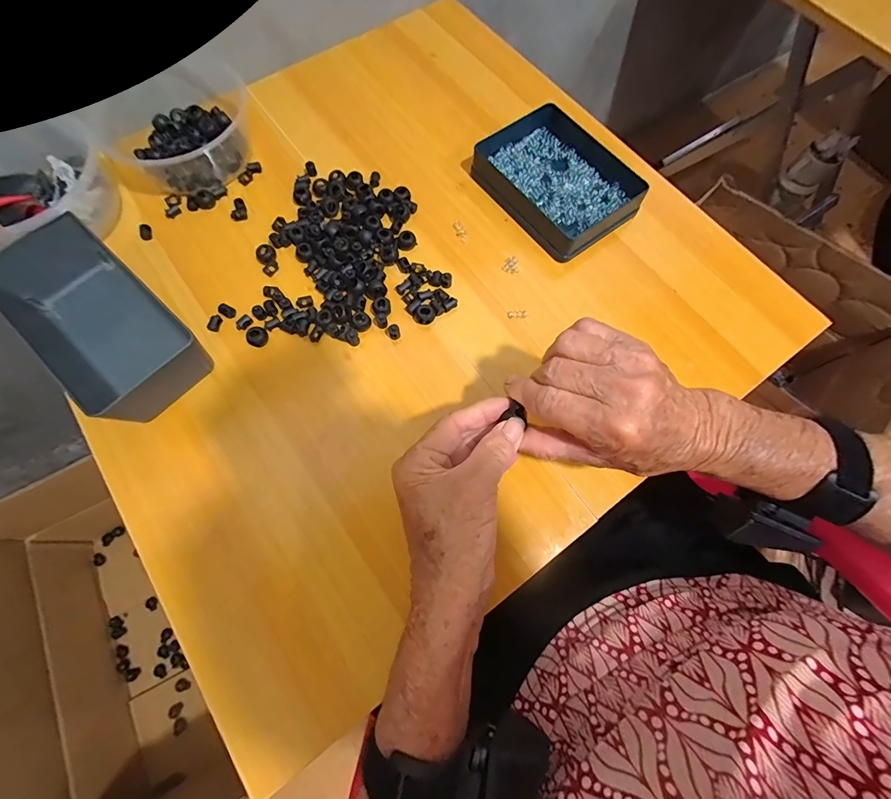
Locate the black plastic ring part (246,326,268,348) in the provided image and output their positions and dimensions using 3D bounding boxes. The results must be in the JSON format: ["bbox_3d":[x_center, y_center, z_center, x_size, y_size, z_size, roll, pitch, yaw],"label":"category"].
[{"bbox_3d":[-0.167,-0.055,0.357,0.017,0.013,0.014,-43,77,-14],"label":"black plastic ring part"}]

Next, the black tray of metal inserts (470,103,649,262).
[{"bbox_3d":[0.108,-0.225,0.409,0.112,0.029,0.159,-35,75,-12],"label":"black tray of metal inserts"}]

